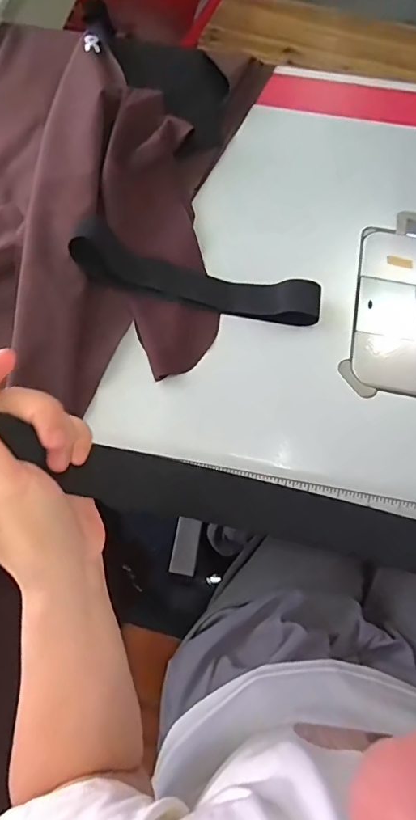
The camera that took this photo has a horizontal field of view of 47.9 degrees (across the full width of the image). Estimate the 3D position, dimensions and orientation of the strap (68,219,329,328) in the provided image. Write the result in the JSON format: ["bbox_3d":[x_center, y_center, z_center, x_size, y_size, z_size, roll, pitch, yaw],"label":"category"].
[{"bbox_3d":[-0.009,-0.121,0.425,0.223,0.045,0.043,13,72,4],"label":"strap"}]

